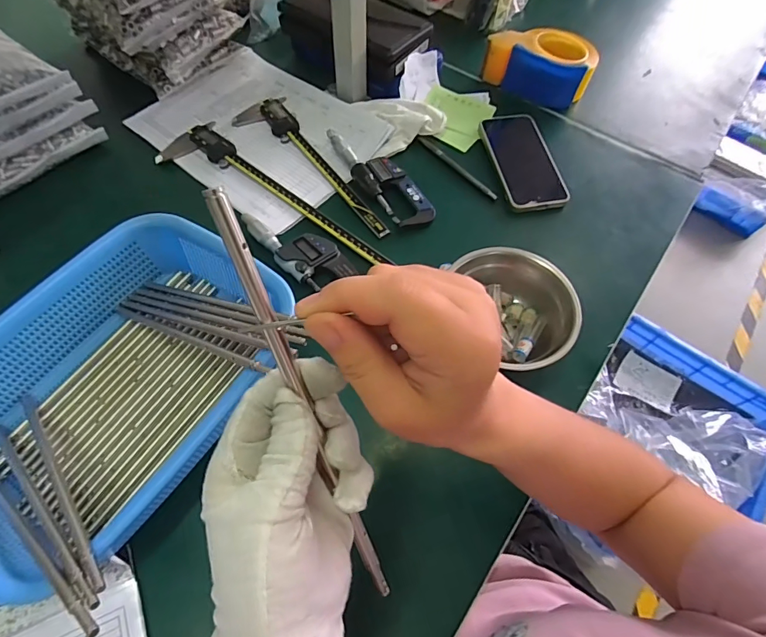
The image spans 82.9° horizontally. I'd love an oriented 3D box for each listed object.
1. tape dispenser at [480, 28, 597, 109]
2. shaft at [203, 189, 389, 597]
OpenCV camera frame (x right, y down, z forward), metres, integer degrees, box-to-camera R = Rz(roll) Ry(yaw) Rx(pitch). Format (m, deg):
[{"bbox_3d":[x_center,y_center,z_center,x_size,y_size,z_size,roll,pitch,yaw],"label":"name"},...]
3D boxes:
[{"bbox_3d":[0.220,-0.354,0.608,0.138,0.064,0.074,29,64,13],"label":"tape dispenser"},{"bbox_3d":[-0.030,0.053,0.200,0.007,0.225,0.004,-23,24,-14],"label":"shaft"}]

